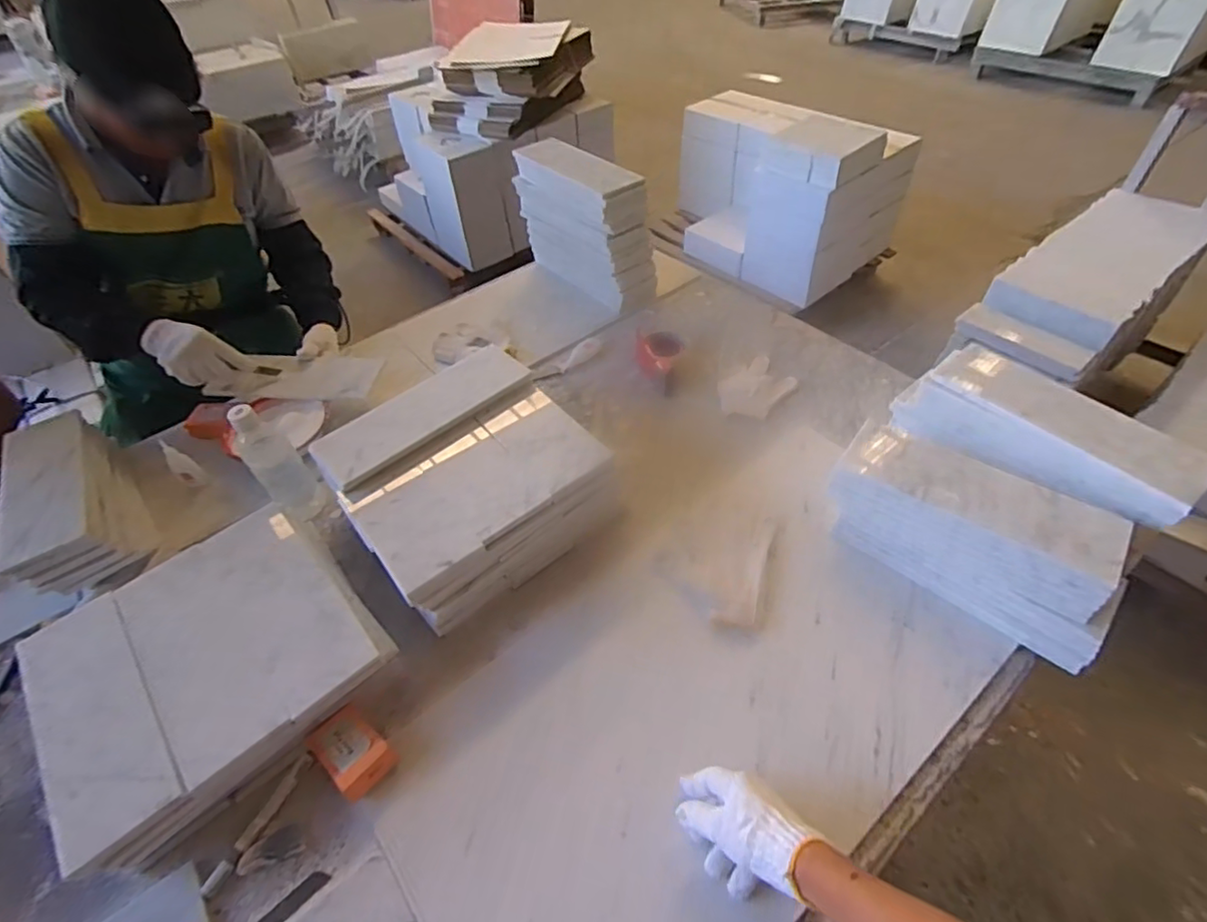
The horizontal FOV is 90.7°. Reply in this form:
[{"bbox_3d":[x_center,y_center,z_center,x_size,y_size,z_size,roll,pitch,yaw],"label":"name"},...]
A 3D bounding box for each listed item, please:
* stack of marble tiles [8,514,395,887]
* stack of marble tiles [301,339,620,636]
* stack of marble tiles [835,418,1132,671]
[{"bbox_3d":[-0.456,0.234,0.702,0.326,0.094,0.311,-33,53,-25],"label":"stack of marble tiles"},{"bbox_3d":[-0.187,0.028,0.830,0.307,0.155,0.279,-34,54,-23],"label":"stack of marble tiles"},{"bbox_3d":[0.452,0.088,0.742,0.328,0.118,0.131,30,57,28],"label":"stack of marble tiles"}]

